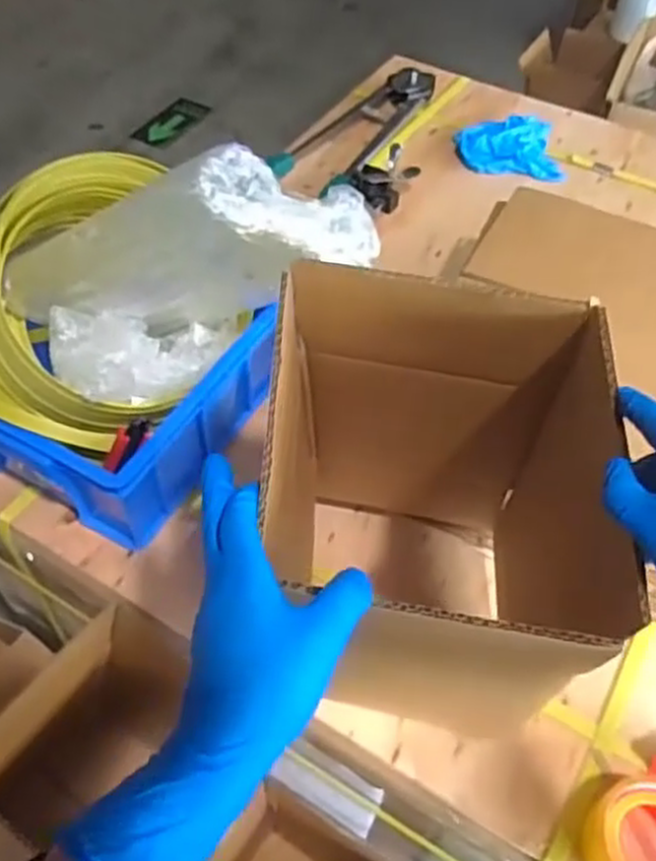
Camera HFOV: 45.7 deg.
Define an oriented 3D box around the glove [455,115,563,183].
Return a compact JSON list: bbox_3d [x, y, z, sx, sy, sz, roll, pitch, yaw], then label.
[{"bbox_3d":[0.273,-0.426,1.167,0.167,0.033,0.104,13,53,8],"label":"glove"}]

